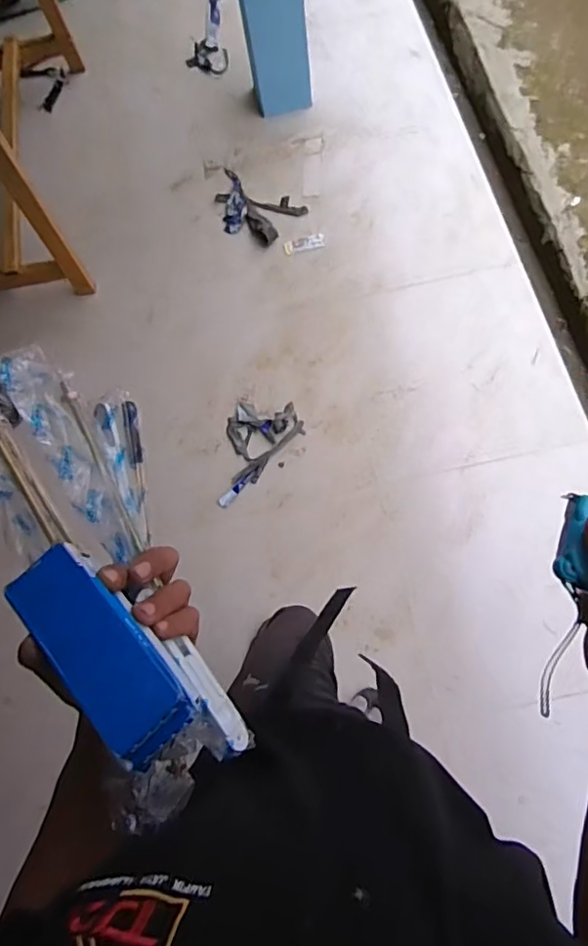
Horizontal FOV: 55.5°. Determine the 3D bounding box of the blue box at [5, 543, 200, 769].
[{"bbox_3d":[-0.128,0.117,0.374,0.055,0.028,0.149,-43,74,-10],"label":"blue box"}]

